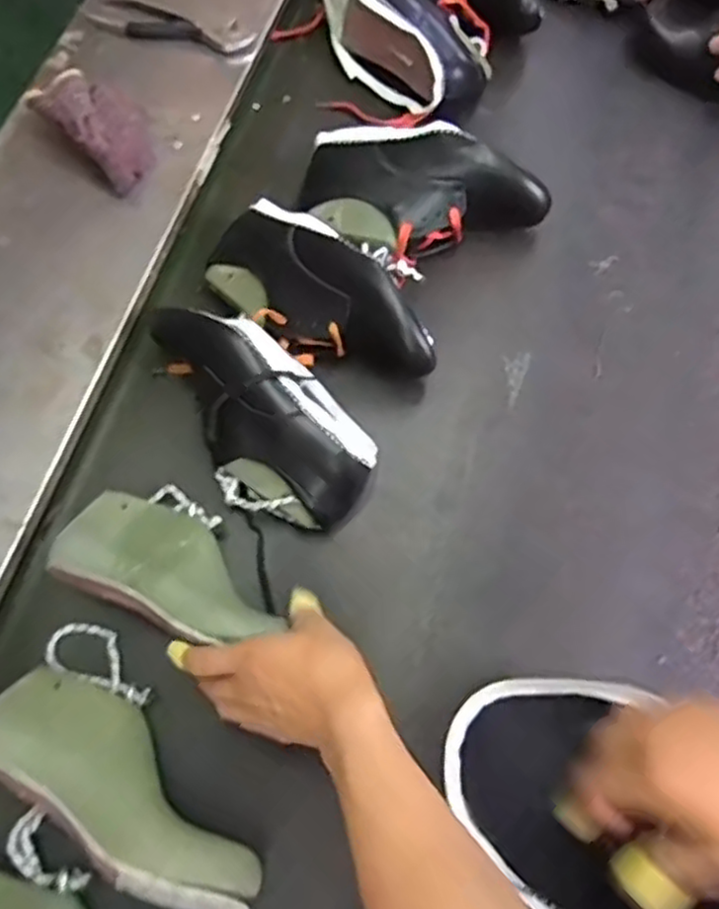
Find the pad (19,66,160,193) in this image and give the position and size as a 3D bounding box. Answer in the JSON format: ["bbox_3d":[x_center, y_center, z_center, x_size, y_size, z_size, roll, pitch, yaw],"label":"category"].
[{"bbox_3d":[-0.260,-0.337,0.714,0.128,0.049,0.080,42,75,15],"label":"pad"}]

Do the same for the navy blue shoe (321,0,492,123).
[{"bbox_3d":[0.047,-0.492,0.793,0.119,0.073,0.237,-41,73,-14],"label":"navy blue shoe"}]

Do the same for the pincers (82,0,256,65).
[{"bbox_3d":[-0.216,-0.482,0.794,0.190,0.022,0.044,17,70,7],"label":"pincers"}]

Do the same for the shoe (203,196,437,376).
[{"bbox_3d":[-0.040,-0.145,0.659,0.235,0.082,0.101,42,74,15],"label":"shoe"}]

